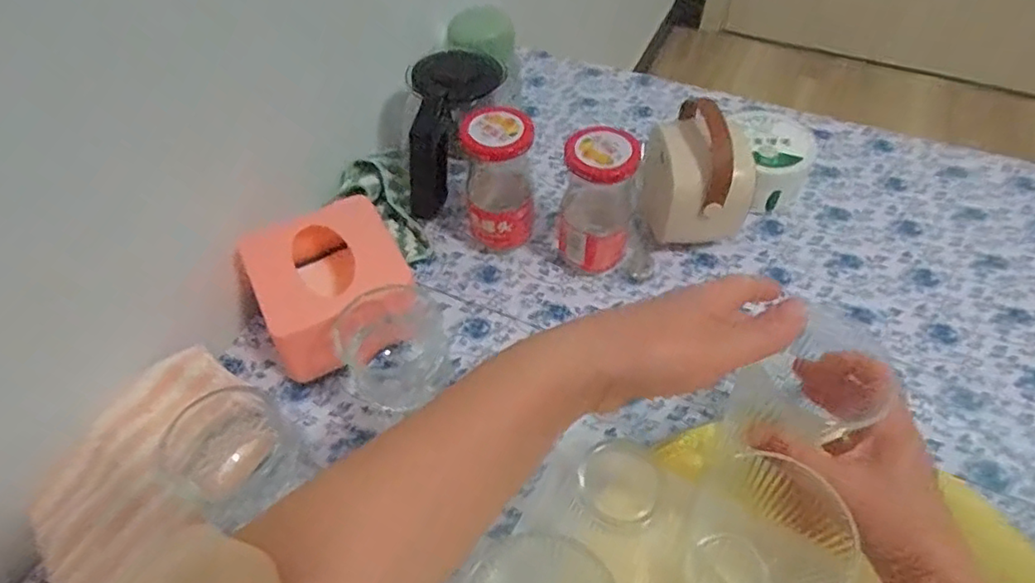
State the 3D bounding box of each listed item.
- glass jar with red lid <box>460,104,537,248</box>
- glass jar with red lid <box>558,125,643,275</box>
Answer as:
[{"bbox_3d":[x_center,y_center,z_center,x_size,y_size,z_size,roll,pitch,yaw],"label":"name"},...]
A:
[{"bbox_3d":[-0.014,-0.090,0.517,0.059,0.127,0.061,6,53,5],"label":"glass jar with red lid"},{"bbox_3d":[0.065,-0.066,0.499,0.058,0.135,0.056,0,53,0],"label":"glass jar with red lid"}]

